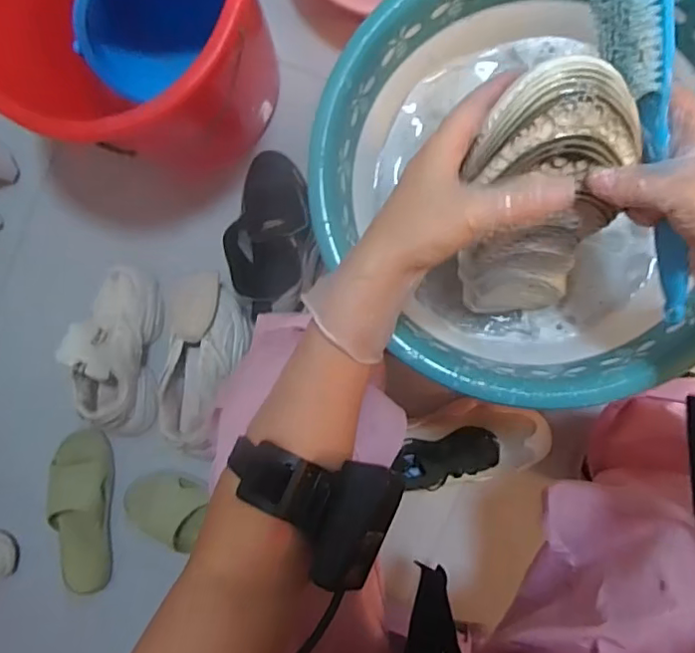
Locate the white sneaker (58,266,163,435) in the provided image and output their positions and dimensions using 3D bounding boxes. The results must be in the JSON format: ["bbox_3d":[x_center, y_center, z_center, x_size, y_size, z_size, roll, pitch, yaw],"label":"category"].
[{"bbox_3d":[-0.330,0.034,0.796,0.081,0.114,0.230,2,91,7],"label":"white sneaker"}]

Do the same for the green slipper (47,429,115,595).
[{"bbox_3d":[-0.407,0.284,0.864,0.085,0.046,0.255,6,91,7],"label":"green slipper"}]

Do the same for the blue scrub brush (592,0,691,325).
[{"bbox_3d":[0.190,-0.115,0.352,0.036,0.030,0.231,-16,108,7],"label":"blue scrub brush"}]

